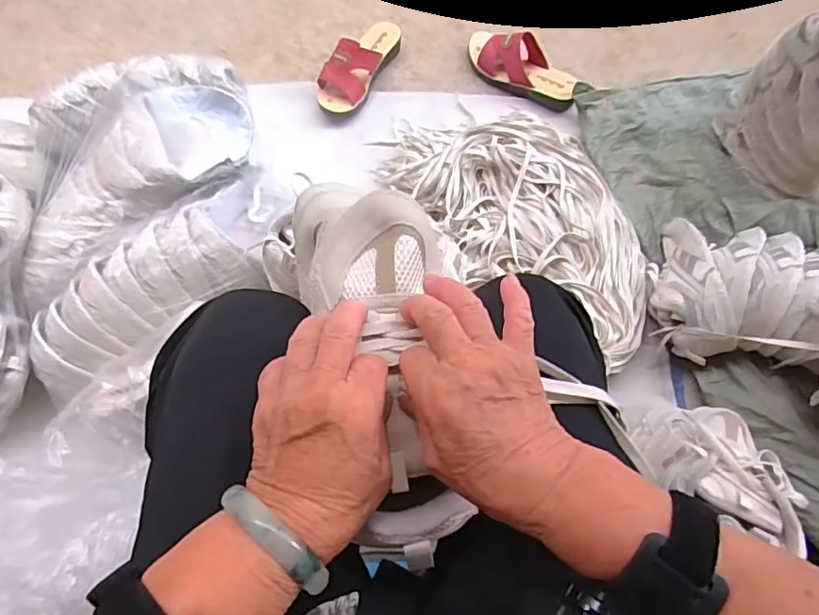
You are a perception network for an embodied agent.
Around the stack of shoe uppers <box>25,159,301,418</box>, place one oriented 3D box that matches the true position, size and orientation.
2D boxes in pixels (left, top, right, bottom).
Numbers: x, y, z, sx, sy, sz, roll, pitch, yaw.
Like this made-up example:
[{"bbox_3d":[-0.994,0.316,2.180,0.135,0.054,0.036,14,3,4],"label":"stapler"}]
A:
[{"bbox_3d":[-0.332,-0.037,0.755,0.145,0.108,0.417,42,77,12],"label":"stack of shoe uppers"}]

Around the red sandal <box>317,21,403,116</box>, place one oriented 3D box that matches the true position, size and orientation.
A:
[{"bbox_3d":[-0.095,-0.445,0.995,0.087,0.068,0.219,23,70,9],"label":"red sandal"}]

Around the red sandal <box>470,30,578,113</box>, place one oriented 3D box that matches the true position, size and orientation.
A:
[{"bbox_3d":[0.202,-0.439,0.985,0.224,0.066,0.076,32,72,12],"label":"red sandal"}]

